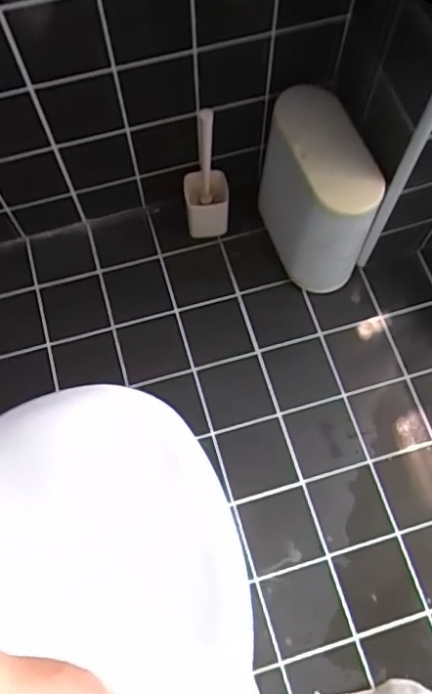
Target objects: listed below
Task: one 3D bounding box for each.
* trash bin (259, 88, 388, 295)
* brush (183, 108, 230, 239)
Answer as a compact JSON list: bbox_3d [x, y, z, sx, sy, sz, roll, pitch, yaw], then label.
[{"bbox_3d":[0.203,-0.307,1.172,0.171,0.341,0.301,-16,70,-6],"label":"trash bin"},{"bbox_3d":[-0.023,-0.366,1.211,0.102,0.317,0.106,-7,69,-2],"label":"brush"}]

